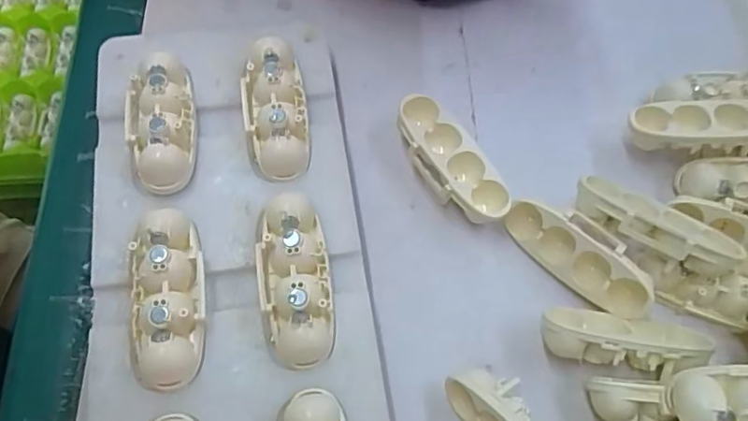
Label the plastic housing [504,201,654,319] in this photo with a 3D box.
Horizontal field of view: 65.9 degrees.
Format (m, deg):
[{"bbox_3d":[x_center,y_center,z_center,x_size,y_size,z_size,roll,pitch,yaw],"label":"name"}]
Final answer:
[{"bbox_3d":[0.082,0.017,0.230,0.063,0.021,0.018,41,71,14],"label":"plastic housing"}]

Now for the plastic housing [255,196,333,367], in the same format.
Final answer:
[{"bbox_3d":[-0.029,0.024,0.206,0.025,0.016,0.059,-8,67,-6],"label":"plastic housing"}]

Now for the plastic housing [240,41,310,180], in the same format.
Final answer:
[{"bbox_3d":[-0.040,-0.042,0.234,0.025,0.016,0.058,-9,67,-7],"label":"plastic housing"}]

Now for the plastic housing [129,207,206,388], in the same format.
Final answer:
[{"bbox_3d":[-0.073,0.030,0.202,0.024,0.018,0.061,-6,67,-5],"label":"plastic housing"}]

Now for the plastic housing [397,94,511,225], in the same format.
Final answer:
[{"bbox_3d":[0.033,-0.020,0.247,0.027,0.018,0.062,-26,70,-13],"label":"plastic housing"}]

